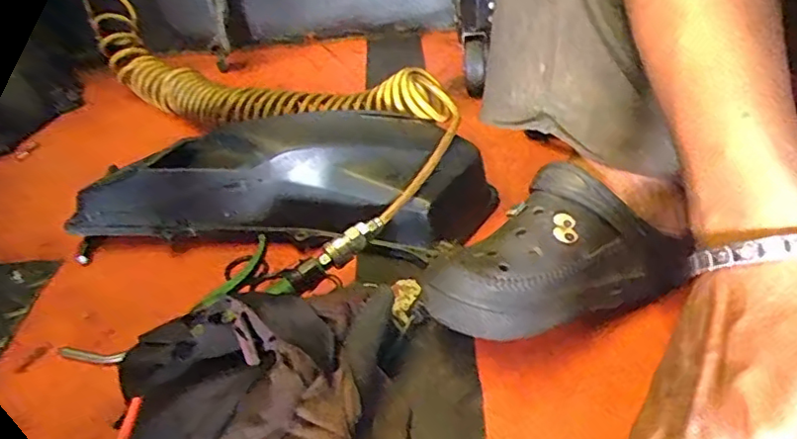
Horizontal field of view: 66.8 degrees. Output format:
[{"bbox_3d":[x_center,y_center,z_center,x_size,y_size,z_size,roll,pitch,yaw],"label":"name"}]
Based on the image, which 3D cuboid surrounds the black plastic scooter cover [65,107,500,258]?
[{"bbox_3d":[-0.113,-0.042,0.606,0.408,0.093,0.142,0,35,6],"label":"black plastic scooter cover"}]

